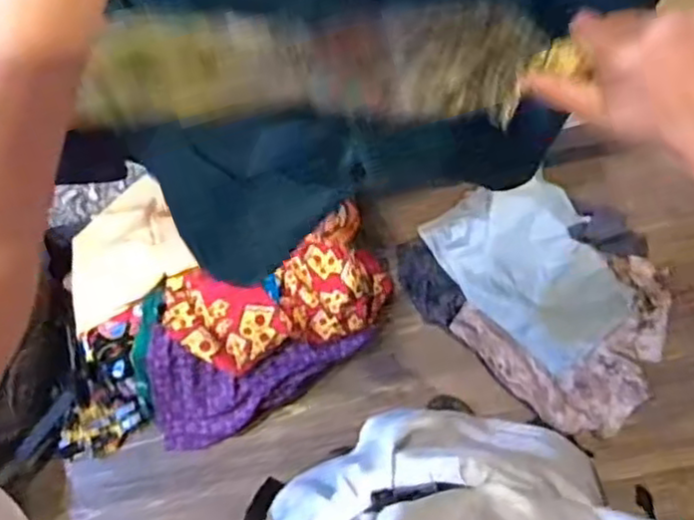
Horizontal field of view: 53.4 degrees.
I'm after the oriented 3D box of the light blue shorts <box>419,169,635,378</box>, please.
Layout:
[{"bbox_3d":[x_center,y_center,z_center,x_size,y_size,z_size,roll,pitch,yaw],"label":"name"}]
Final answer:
[{"bbox_3d":[0.406,0.021,1.507,0.295,0.071,0.414,-33,77,-7],"label":"light blue shorts"}]

